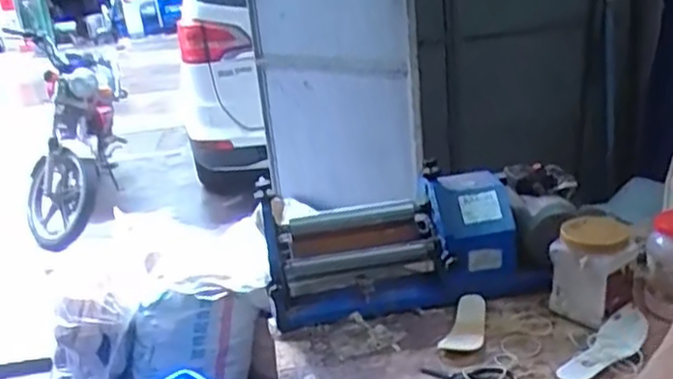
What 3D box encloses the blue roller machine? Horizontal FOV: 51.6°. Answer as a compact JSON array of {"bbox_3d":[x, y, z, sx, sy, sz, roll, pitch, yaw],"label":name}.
[{"bbox_3d":[0.134,0.124,1.482,0.567,0.233,0.208,-10,20,-10],"label":"blue roller machine"}]

